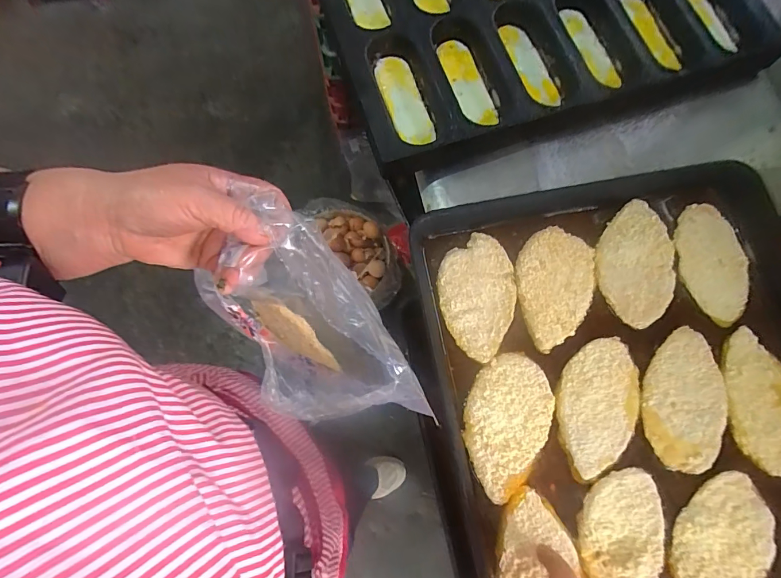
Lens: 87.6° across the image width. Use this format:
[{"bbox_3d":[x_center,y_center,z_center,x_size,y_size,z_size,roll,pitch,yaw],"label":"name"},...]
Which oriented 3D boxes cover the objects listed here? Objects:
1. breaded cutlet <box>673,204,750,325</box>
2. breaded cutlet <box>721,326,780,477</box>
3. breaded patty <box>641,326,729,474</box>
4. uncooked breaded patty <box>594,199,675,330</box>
[{"bbox_3d":[0.371,-0.030,0.468,0.074,0.008,0.138,-1,75,0],"label":"breaded cutlet"},{"bbox_3d":[0.393,0.116,0.431,0.070,0.005,0.143,-2,75,0],"label":"breaded cutlet"},{"bbox_3d":[0.312,0.115,0.430,0.083,0.005,0.143,24,77,7],"label":"breaded patty"},{"bbox_3d":[0.281,-0.032,0.468,0.083,0.004,0.145,11,76,3],"label":"uncooked breaded patty"}]

